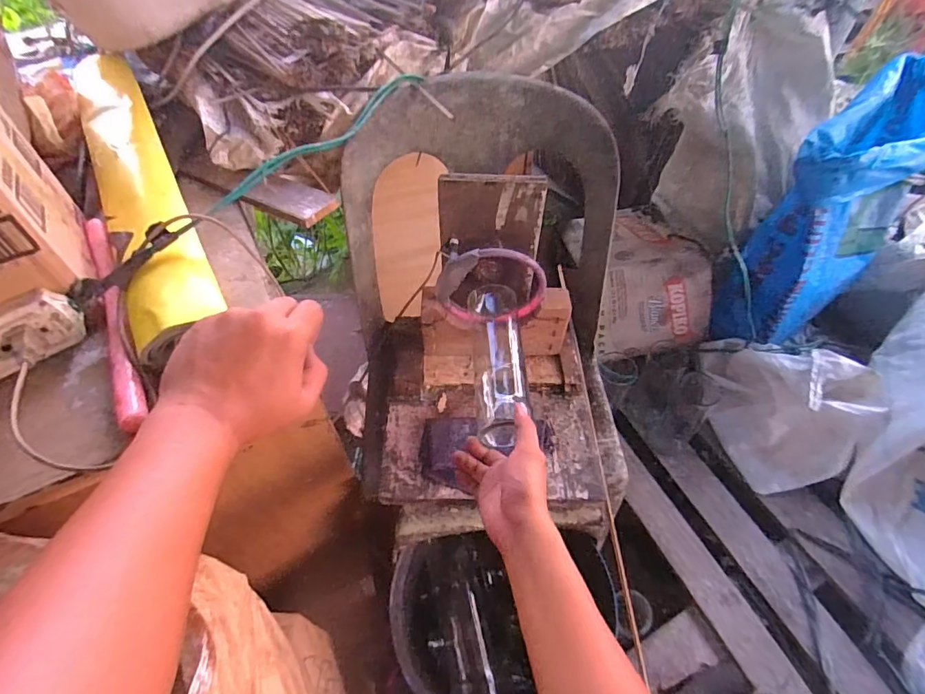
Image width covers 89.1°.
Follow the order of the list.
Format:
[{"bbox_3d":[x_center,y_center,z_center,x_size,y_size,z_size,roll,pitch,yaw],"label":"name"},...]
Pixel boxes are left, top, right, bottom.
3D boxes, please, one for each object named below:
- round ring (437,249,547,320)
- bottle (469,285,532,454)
[{"bbox_3d":[0.039,-0.085,0.636,0.151,0.108,0.037,-3,53,-1],"label":"round ring"},{"bbox_3d":[0.047,0.018,0.625,0.063,0.053,0.246,-1,54,0],"label":"bottle"}]

